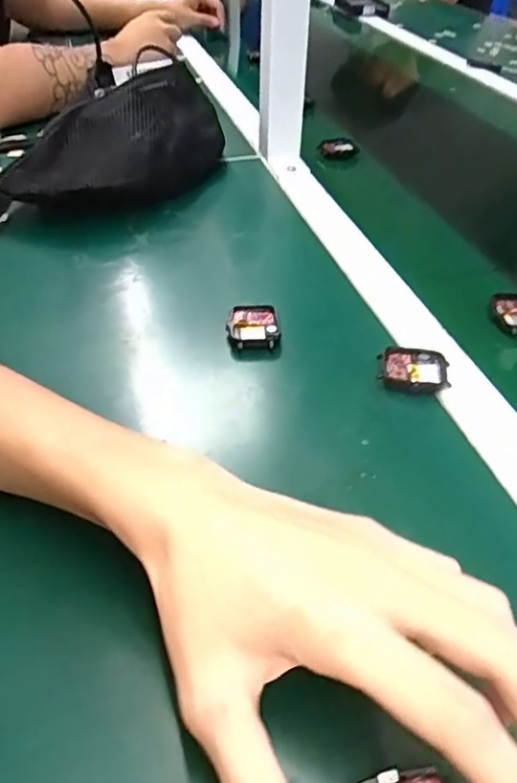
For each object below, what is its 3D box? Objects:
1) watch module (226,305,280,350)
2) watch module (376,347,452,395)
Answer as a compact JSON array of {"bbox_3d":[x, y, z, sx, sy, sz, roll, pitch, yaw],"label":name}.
[{"bbox_3d":[-0.004,-0.047,0.438,0.038,0.013,0.044,0,42,0],"label":"watch module"},{"bbox_3d":[0.105,-0.015,0.399,0.045,0.008,0.038,8,43,9],"label":"watch module"}]

